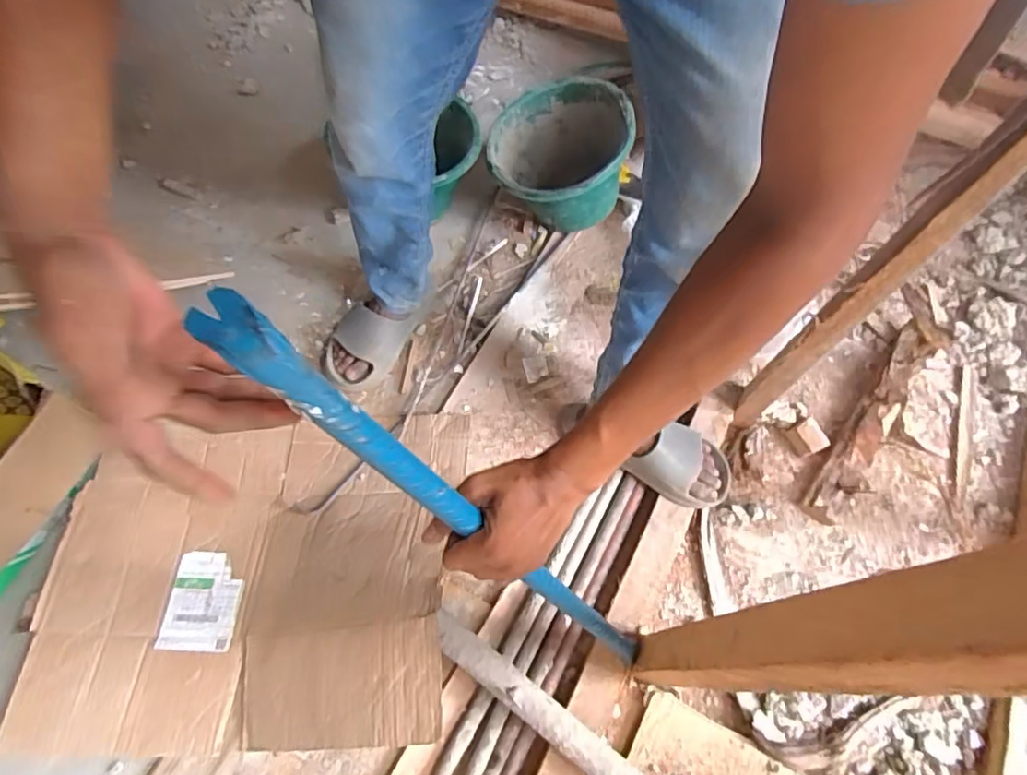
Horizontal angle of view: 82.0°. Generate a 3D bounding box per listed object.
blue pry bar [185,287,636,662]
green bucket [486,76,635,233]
[{"bbox_3d":[0.002,0.163,0.557,0.057,0.723,0.035,6,60,31],"label":"blue pry bar"},{"bbox_3d":[0.110,-0.426,1.144,0.262,0.197,0.283,-9,63,18],"label":"green bucket"}]

